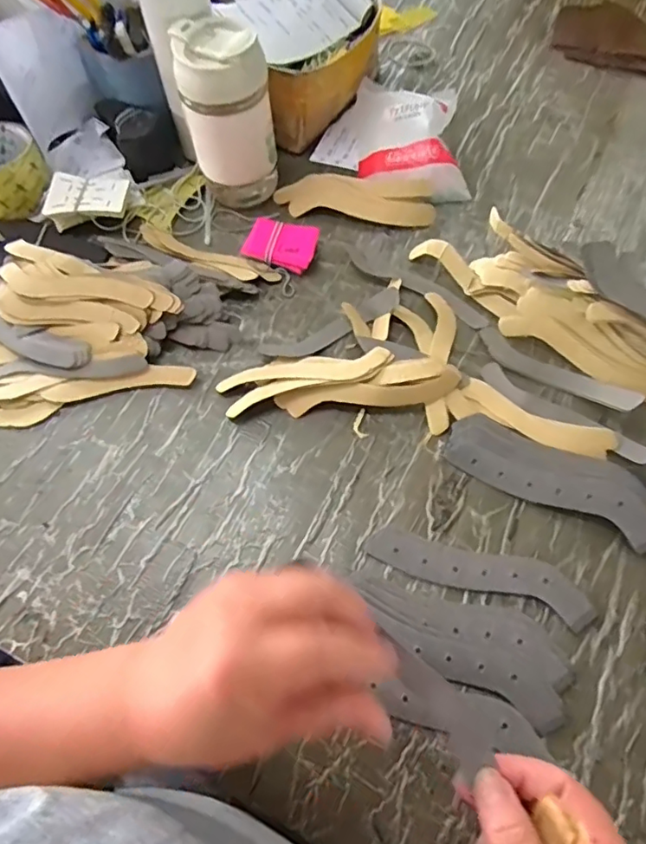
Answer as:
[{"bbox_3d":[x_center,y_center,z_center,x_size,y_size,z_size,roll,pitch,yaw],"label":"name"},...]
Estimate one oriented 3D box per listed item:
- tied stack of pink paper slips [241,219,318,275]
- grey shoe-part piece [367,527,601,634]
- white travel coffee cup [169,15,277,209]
[{"bbox_3d":[-0.043,-0.178,0.564,0.073,0.021,0.049,18,64,13],"label":"tied stack of pink paper slips"},{"bbox_3d":[0.114,0.109,0.408,0.159,0.006,0.038,17,75,12],"label":"grey shoe-part piece"},{"bbox_3d":[-0.093,-0.302,0.551,0.078,0.157,0.071,-1,61,3],"label":"white travel coffee cup"}]

